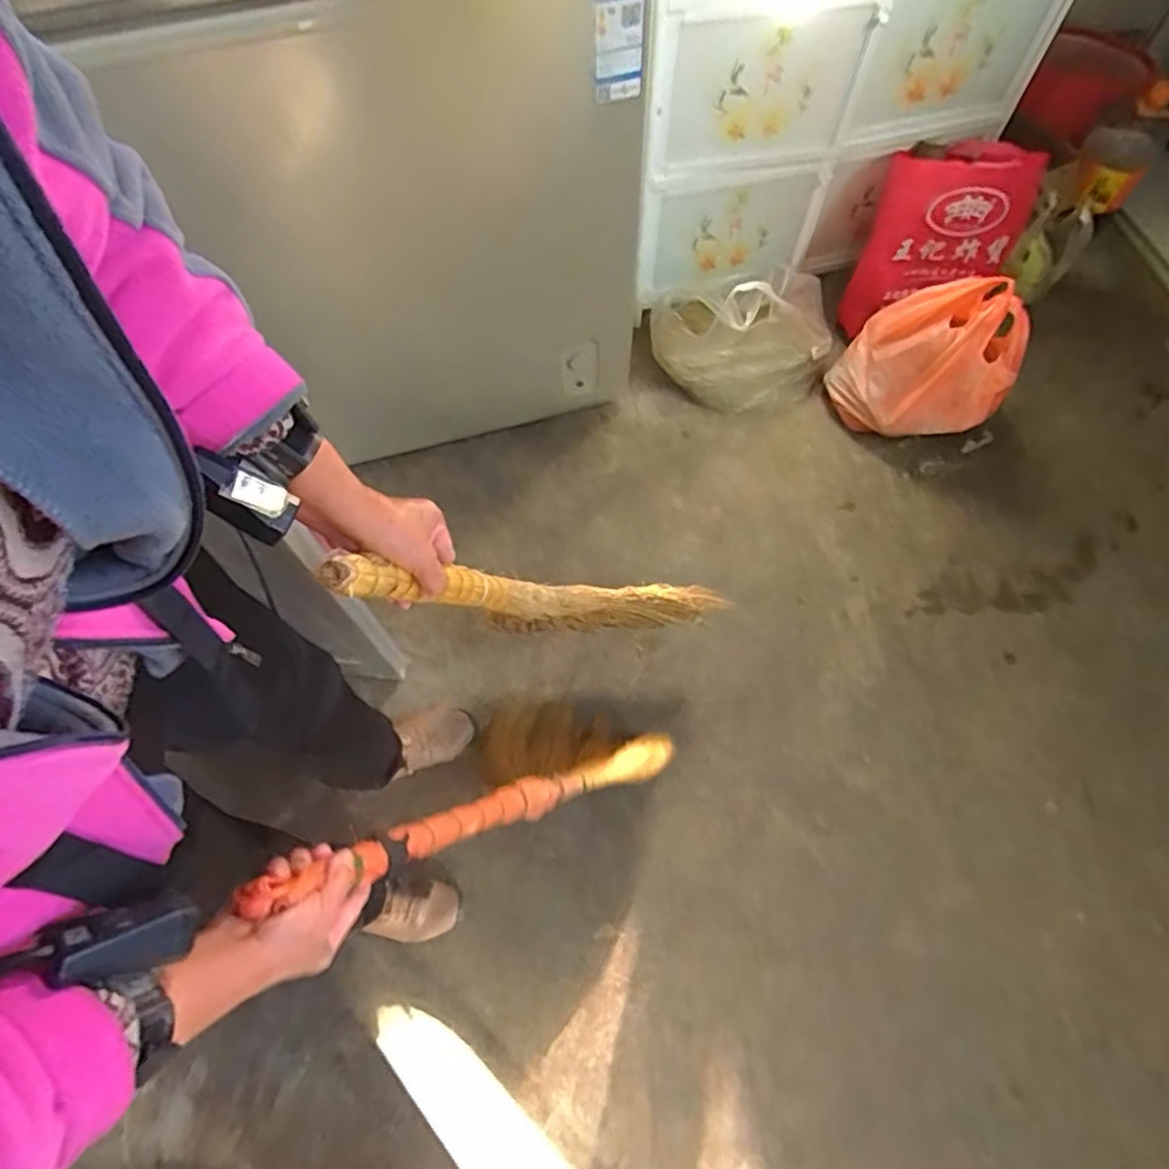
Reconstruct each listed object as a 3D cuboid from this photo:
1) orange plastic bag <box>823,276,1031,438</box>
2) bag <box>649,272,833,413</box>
[{"bbox_3d":[0.662,-0.427,1.329,0.313,0.282,0.179,30,70,13],"label":"orange plastic bag"},{"bbox_3d":[0.327,-0.524,1.410,0.372,0.254,0.224,9,66,5],"label":"bag"}]

